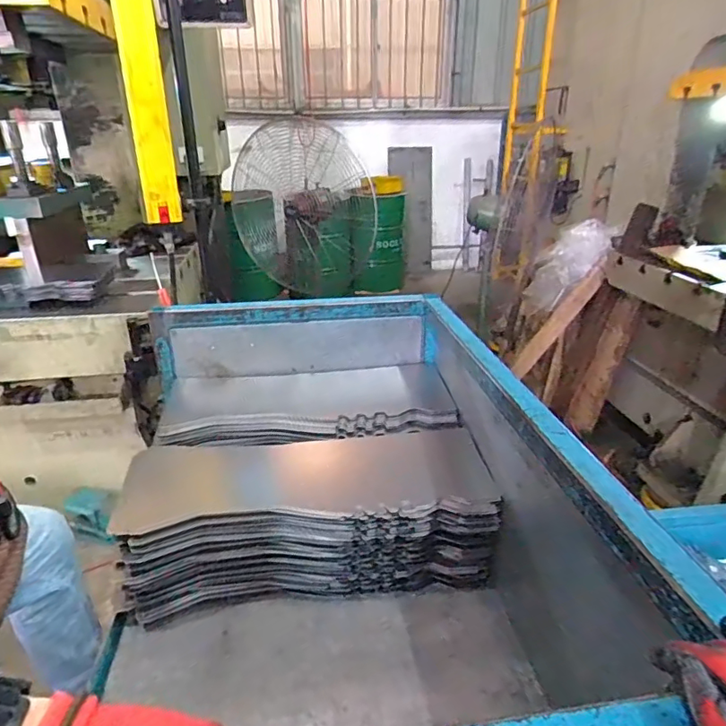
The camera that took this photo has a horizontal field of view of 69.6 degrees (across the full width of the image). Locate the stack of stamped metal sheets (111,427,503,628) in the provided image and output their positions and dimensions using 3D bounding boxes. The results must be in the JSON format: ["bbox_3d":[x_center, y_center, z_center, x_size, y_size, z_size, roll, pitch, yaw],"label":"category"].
[{"bbox_3d":[-0.079,0.283,0.959,0.612,0.185,0.214,-3,24,-5],"label":"stack of stamped metal sheets"}]

